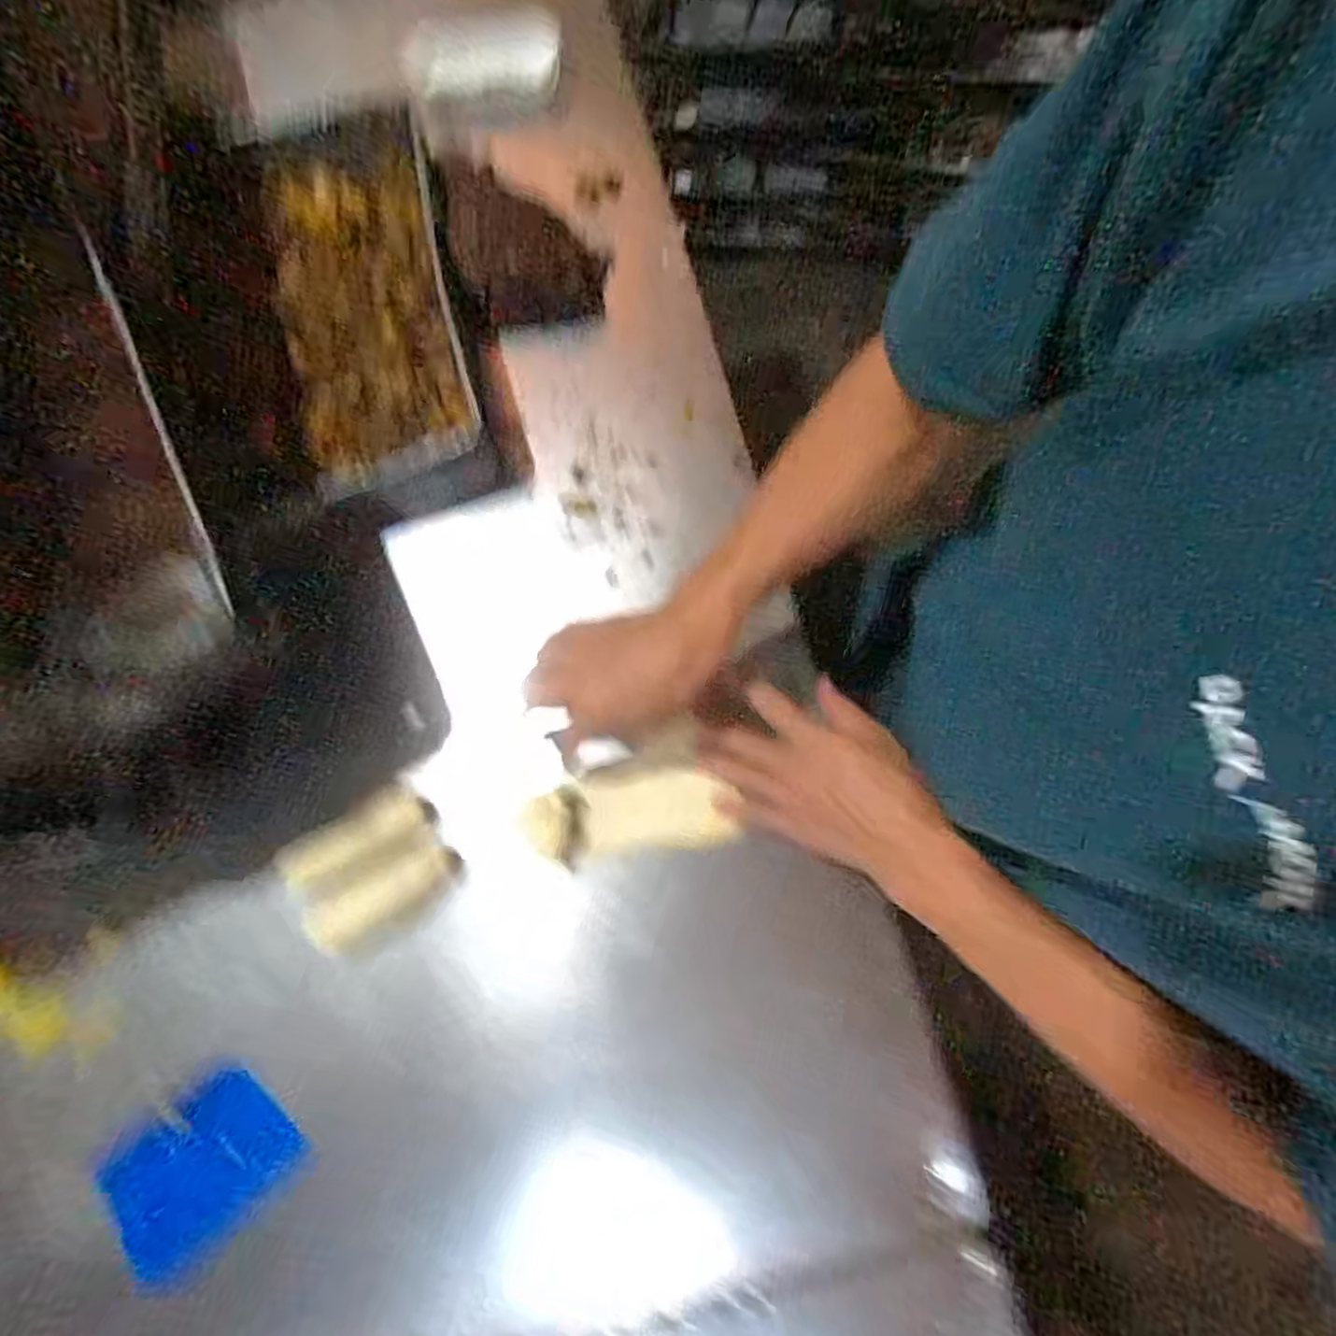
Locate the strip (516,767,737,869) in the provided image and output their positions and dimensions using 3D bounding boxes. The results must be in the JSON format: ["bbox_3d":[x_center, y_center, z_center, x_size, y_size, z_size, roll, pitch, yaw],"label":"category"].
[{"bbox_3d":[-0.031,0.105,0.502,0.147,0.010,0.059,-4,77,-1],"label":"strip"}]

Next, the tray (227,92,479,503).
[{"bbox_3d":[-0.269,-0.302,0.579,0.179,0.038,0.349,-15,76,1],"label":"tray"}]

